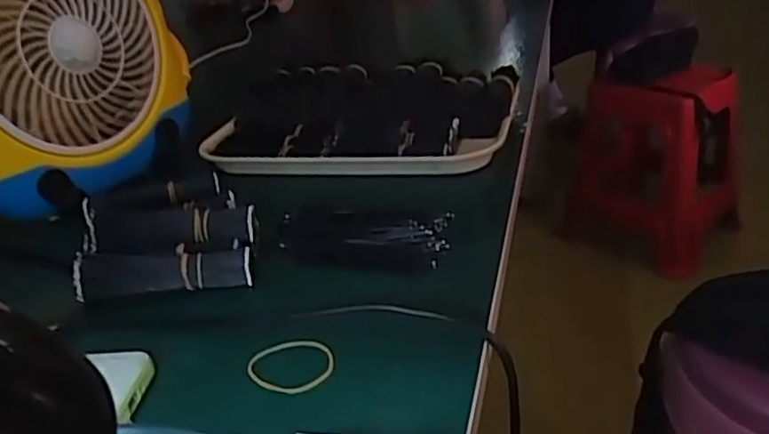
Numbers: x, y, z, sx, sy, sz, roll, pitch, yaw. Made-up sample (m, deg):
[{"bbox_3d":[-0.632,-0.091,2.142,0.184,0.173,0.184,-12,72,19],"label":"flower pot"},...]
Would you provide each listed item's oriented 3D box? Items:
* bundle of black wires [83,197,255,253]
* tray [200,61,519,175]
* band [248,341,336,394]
[{"bbox_3d":[-0.157,0.005,0.495,0.119,0.028,0.027,-5,28,0],"label":"bundle of black wires"},{"bbox_3d":[-0.025,-0.101,0.676,0.293,0.058,0.180,2,29,14],"label":"tray"},{"bbox_3d":[-0.054,0.087,0.391,0.050,0.004,0.039,-12,33,-7],"label":"band"}]

